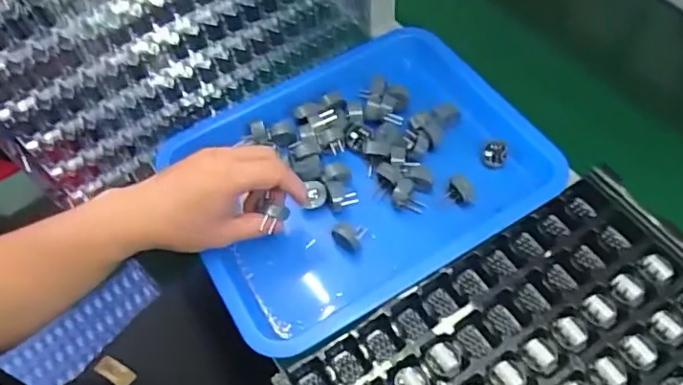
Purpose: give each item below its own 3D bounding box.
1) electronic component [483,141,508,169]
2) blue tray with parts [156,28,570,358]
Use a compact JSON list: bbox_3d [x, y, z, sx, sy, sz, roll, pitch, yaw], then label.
[{"bbox_3d":[0.152,-0.038,0.554,0.023,0.012,0.026,11,57,11],"label":"electronic component"},{"bbox_3d":[0.017,-0.019,0.554,0.342,0.056,0.266,-28,58,-14],"label":"blue tray with parts"}]

